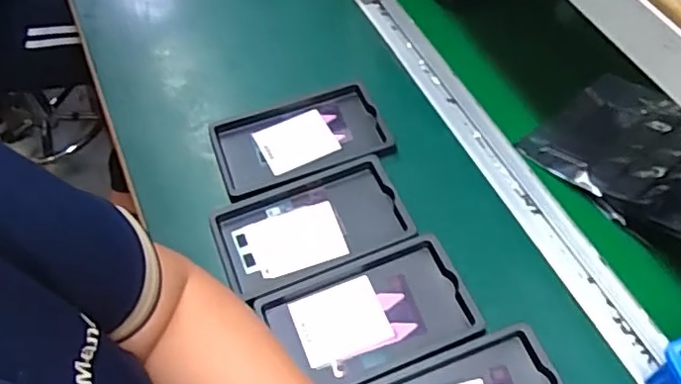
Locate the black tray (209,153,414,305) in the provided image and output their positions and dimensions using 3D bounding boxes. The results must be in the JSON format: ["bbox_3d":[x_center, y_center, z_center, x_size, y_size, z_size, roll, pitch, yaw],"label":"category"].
[{"bbox_3d":[-0.025,0.032,0.527,0.156,0.020,0.095,-18,58,-12],"label":"black tray"}]

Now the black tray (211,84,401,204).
[{"bbox_3d":[-0.038,-0.049,0.582,0.158,0.016,0.092,-17,58,-10],"label":"black tray"}]

